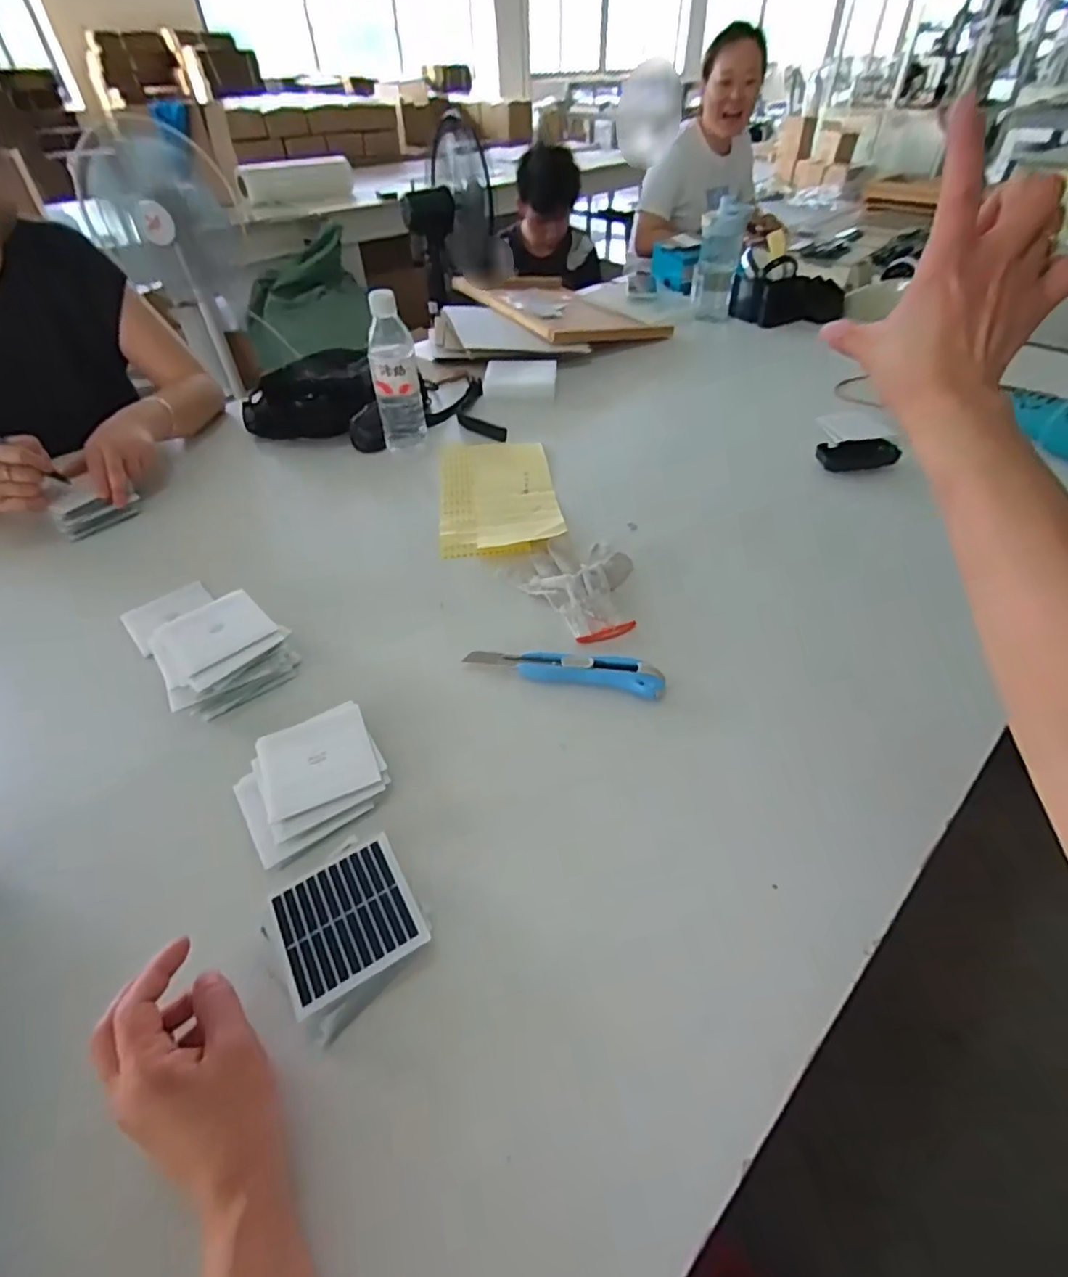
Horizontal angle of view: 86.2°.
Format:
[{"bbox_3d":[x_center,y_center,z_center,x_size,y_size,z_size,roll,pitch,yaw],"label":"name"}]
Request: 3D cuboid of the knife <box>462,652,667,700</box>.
[{"bbox_3d":[0.029,0.030,0.564,0.194,0.016,0.036,7,46,9],"label":"knife"}]

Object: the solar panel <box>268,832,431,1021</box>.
[{"bbox_3d":[-0.130,0.193,0.397,0.088,0.007,0.089,-24,50,-20],"label":"solar panel"}]

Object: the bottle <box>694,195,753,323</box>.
[{"bbox_3d":[0.403,-0.823,1.259,0.096,0.227,0.072,11,47,12],"label":"bottle"}]

